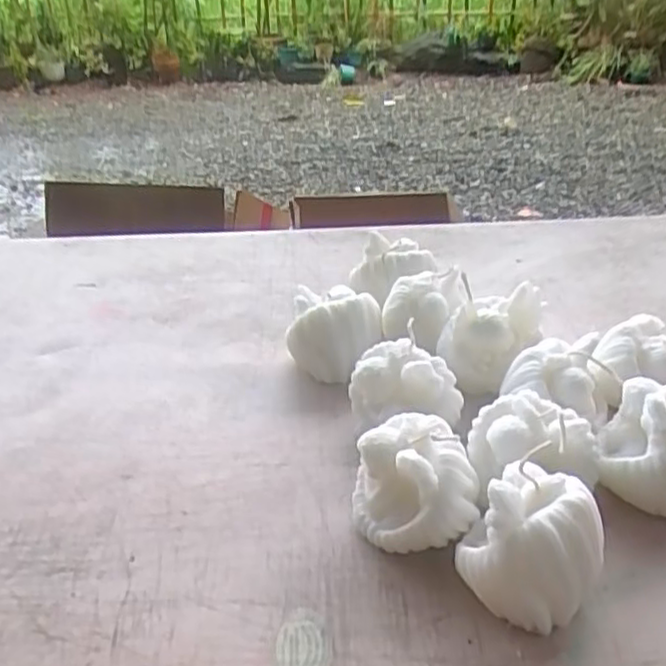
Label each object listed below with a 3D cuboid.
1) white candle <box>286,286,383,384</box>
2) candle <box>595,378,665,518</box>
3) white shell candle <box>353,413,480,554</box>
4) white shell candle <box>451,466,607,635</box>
[{"bbox_3d":[0.002,0.001,0.504,0.063,0.057,0.048,9,32,18],"label":"white candle"},{"bbox_3d":[0.178,0.061,0.380,0.061,0.056,0.055,16,34,27],"label":"candle"},{"bbox_3d":[0.042,0.076,0.362,0.061,0.054,0.053,-3,30,-3],"label":"white shell candle"},{"bbox_3d":[0.092,0.099,0.325,0.059,0.058,0.053,25,40,38],"label":"white shell candle"}]

